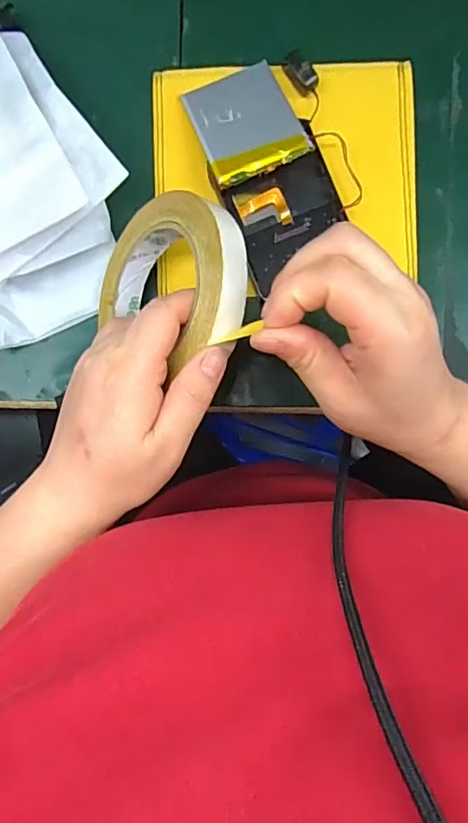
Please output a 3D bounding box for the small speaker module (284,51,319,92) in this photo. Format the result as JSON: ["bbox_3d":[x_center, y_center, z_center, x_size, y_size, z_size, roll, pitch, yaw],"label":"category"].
[{"bbox_3d":[0.044,-0.221,0.340,0.012,0.012,0.026,-36,90,2],"label":"small speaker module"}]

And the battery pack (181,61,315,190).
[{"bbox_3d":[0.007,-0.186,0.333,0.060,0.005,0.082,-22,70,1],"label":"battery pack"}]

